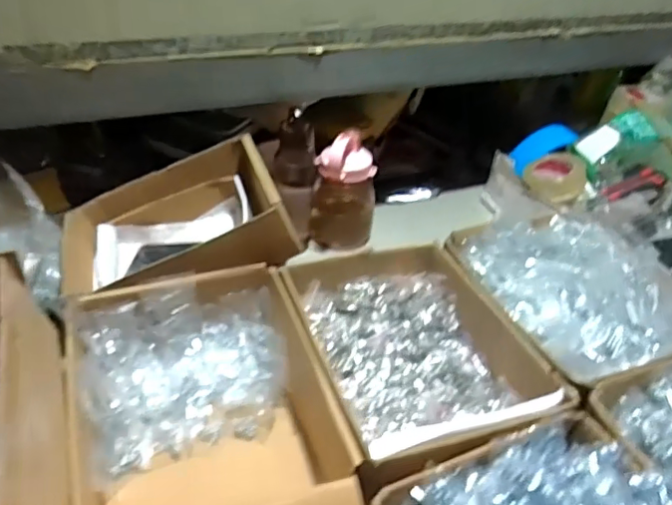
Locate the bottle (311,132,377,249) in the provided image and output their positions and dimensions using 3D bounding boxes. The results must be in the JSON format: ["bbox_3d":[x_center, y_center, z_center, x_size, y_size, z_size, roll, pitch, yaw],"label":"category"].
[{"bbox_3d":[0.011,-0.098,0.965,0.113,0.199,0.090,6,37,2],"label":"bottle"}]

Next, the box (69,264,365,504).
[{"bbox_3d":[-0.129,0.206,0.603,0.253,0.128,0.401,-11,40,-20],"label":"box"}]

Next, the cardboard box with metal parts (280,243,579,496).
[{"bbox_3d":[0.093,0.134,0.710,0.250,0.108,0.324,-9,39,-17],"label":"cardboard box with metal parts"}]

